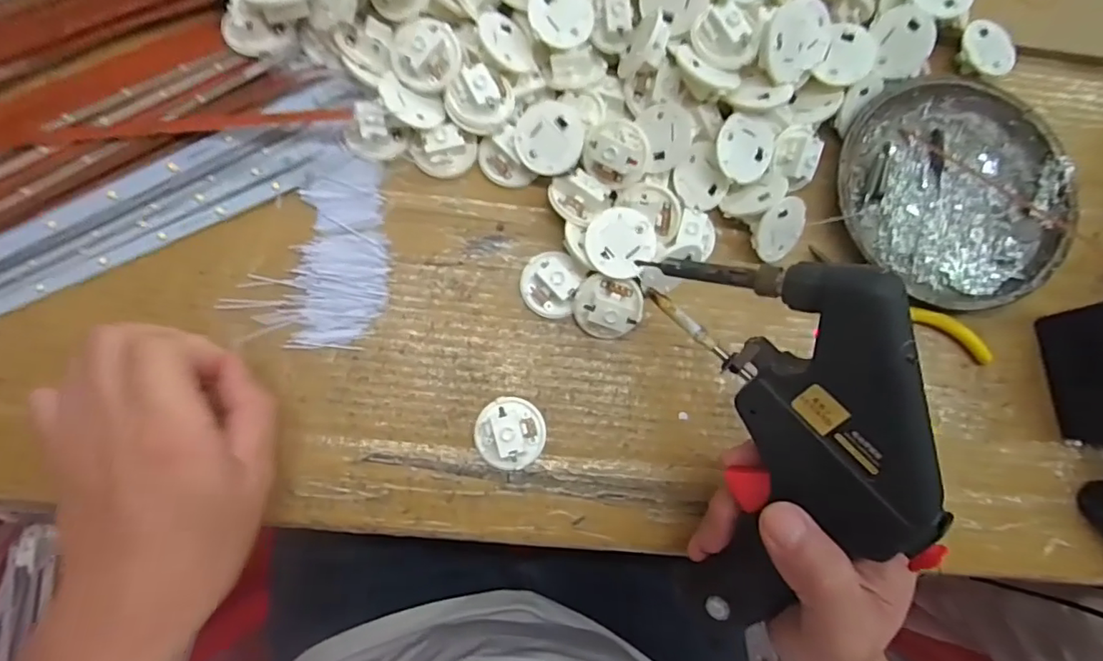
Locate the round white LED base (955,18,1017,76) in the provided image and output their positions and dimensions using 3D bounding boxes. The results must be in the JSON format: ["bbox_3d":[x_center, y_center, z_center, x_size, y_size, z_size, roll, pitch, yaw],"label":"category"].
[{"bbox_3d":[0.281,-0.182,0.356,0.037,0.011,0.039,1,82,-5],"label":"round white LED base"}]

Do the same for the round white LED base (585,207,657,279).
[{"bbox_3d":[0.038,-0.049,0.307,0.036,0.011,0.038,1,82,-5],"label":"round white LED base"}]

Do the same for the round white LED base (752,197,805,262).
[{"bbox_3d":[0.135,-0.060,0.324,0.038,0.004,0.038,-13,120,-24],"label":"round white LED base"}]

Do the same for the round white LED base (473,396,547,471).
[{"bbox_3d":[-0.022,0.057,0.302,0.038,0.017,0.036,1,82,-5],"label":"round white LED base"}]

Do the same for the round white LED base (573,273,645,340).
[{"bbox_3d":[0.031,-0.013,0.313,0.037,0.020,0.034,8,81,-4],"label":"round white LED base"}]

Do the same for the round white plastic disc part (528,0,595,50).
[{"bbox_3d":[0.006,-0.183,0.322,0.037,0.011,0.038,1,82,-5],"label":"round white plastic disc part"}]

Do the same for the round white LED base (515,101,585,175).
[{"bbox_3d":[-0.001,-0.110,0.316,0.039,0.011,0.039,1,100,5],"label":"round white LED base"}]

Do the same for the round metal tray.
[{"bbox_3d":[0.245,-0.087,0.334,0.131,0.023,0.138,1,82,-5],"label":"round metal tray"}]

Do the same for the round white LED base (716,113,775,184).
[{"bbox_3d":[0.112,-0.104,0.316,0.038,0.005,0.036,-5,108,-17],"label":"round white LED base"}]

